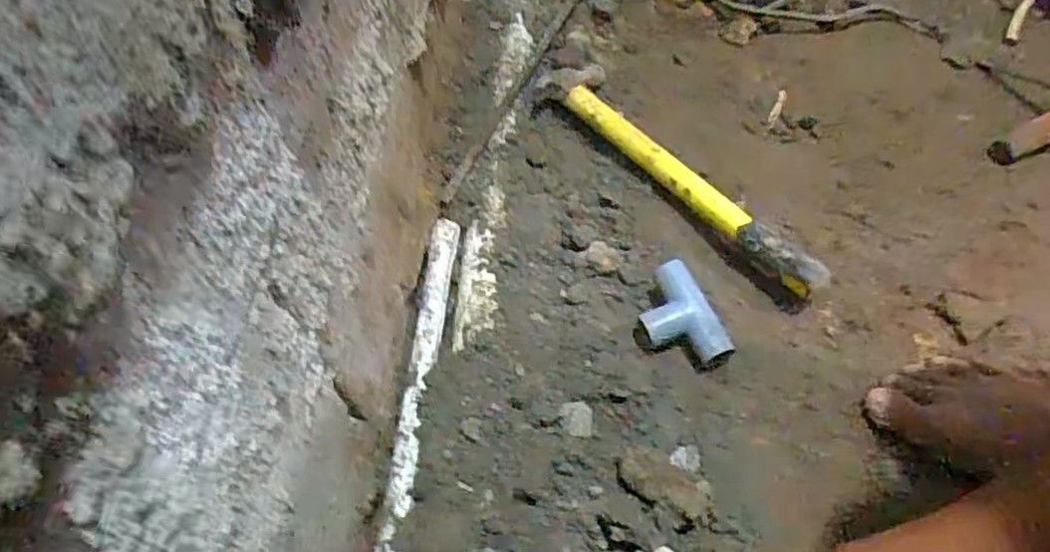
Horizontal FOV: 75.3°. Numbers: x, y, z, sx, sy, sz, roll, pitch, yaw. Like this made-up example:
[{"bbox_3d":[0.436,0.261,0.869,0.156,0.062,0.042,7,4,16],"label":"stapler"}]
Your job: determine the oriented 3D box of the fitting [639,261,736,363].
[{"bbox_3d":[0.123,0.034,0.548,0.053,0.033,0.083,-20,56,-11],"label":"fitting"}]

